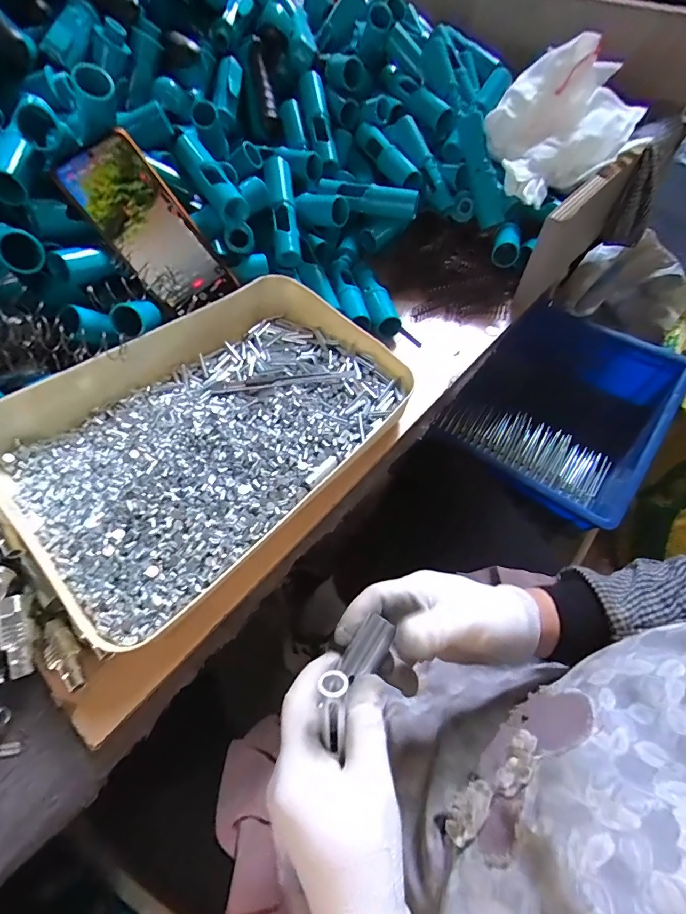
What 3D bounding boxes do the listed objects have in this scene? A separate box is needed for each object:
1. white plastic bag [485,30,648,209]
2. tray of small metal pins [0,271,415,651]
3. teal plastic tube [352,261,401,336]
[{"bbox_3d":[0.272,-0.412,0.497,0.146,0.114,0.216,31,62,18],"label":"white plastic bag"},{"bbox_3d":[-0.112,-0.040,0.354,0.239,0.054,0.328,38,64,22],"label":"tray of small metal pins"},{"bbox_3d":[0.037,-0.195,0.492,0.028,0.025,0.115,-14,58,-9],"label":"teal plastic tube"}]

